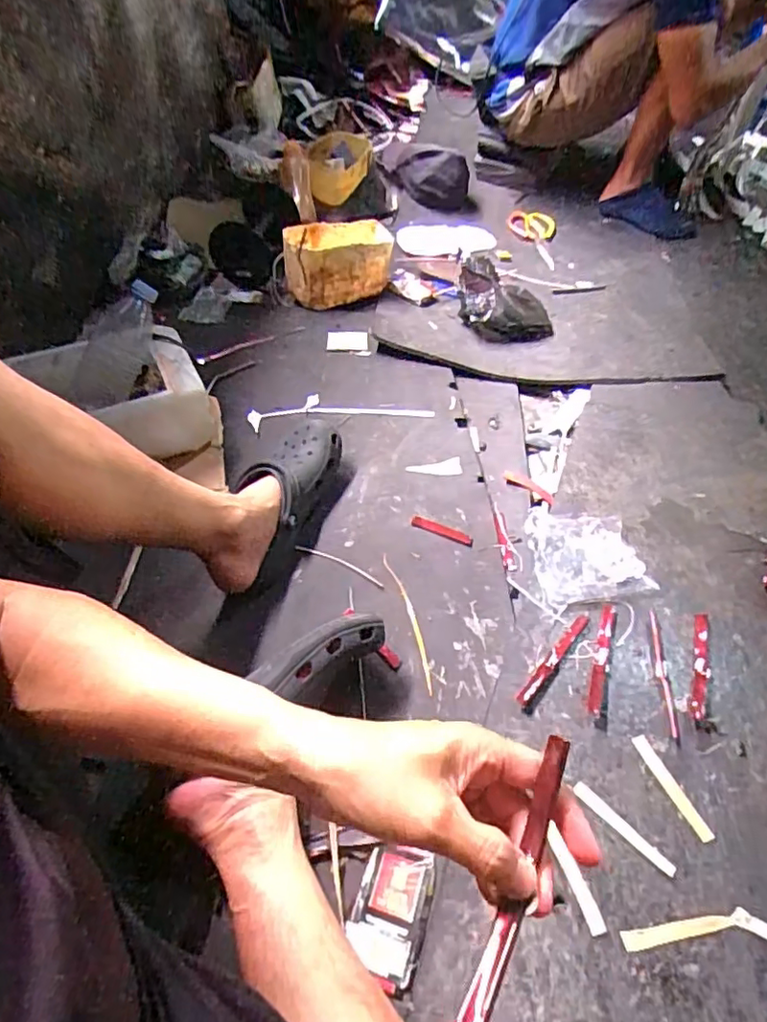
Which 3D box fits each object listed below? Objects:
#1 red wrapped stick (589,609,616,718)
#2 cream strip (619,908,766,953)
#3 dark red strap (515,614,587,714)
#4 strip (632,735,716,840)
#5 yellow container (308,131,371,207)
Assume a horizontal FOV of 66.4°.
[{"bbox_3d":[0.241,0.161,0.646,0.015,0.004,0.137,17,52,12],"label":"red wrapped stick"},{"bbox_3d":[0.262,0.350,0.491,0.126,0.006,0.022,-1,51,-3],"label":"cream strip"},{"bbox_3d":[0.186,0.163,0.645,0.019,0.004,0.139,32,56,22],"label":"dark red strap"},{"bbox_3d":[0.277,0.265,0.564,0.014,0.004,0.100,-24,53,-9],"label":"strip"},{"bbox_3d":[-0.093,-0.759,1.304,0.141,0.131,0.116,-5,54,-2],"label":"yellow container"}]

